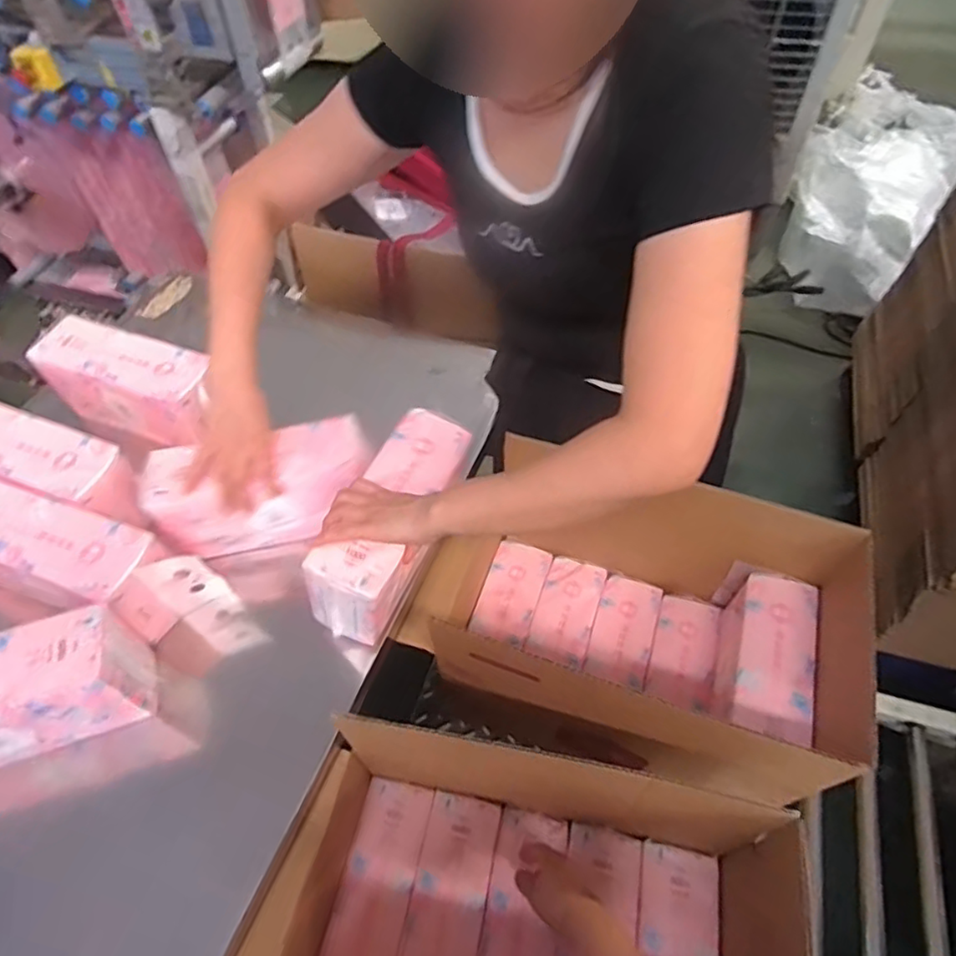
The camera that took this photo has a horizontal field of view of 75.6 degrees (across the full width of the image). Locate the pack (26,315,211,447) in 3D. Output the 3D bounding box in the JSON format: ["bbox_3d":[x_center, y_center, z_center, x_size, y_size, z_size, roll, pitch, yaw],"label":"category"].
[{"bbox_3d":[-0.499,-0.134,0.910,0.259,0.124,0.104,17,57,14],"label":"pack"}]

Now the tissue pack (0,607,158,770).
[{"bbox_3d":[-0.494,0.233,0.652,0.254,0.129,0.088,-18,56,-10],"label":"tissue pack"}]

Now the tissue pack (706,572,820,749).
[{"bbox_3d":[0.370,0.245,0.815,0.096,0.133,0.199,15,57,13],"label":"tissue pack"}]

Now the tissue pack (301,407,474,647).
[{"bbox_3d":[-0.097,0.050,0.740,0.087,0.124,0.266,19,58,16],"label":"tissue pack"}]

